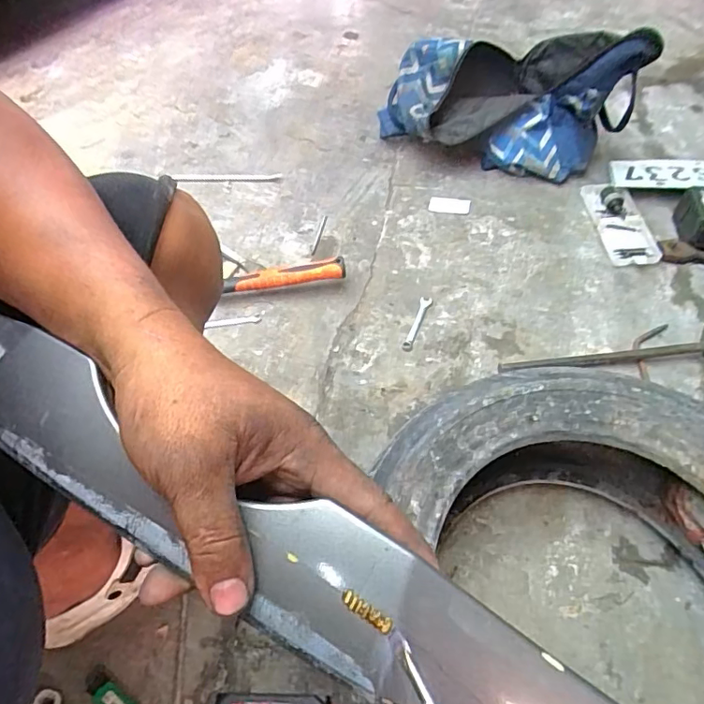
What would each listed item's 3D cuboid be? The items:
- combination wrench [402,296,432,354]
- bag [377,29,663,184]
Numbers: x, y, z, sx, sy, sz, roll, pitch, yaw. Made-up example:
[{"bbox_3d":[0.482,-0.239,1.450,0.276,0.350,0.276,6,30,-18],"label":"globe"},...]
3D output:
[{"bbox_3d":[0.115,-0.051,0.921,0.021,0.006,0.123,16,54,13],"label":"combination wrench"},{"bbox_3d":[0.341,-0.576,1.162,0.522,0.235,0.250,15,54,13],"label":"bag"}]

